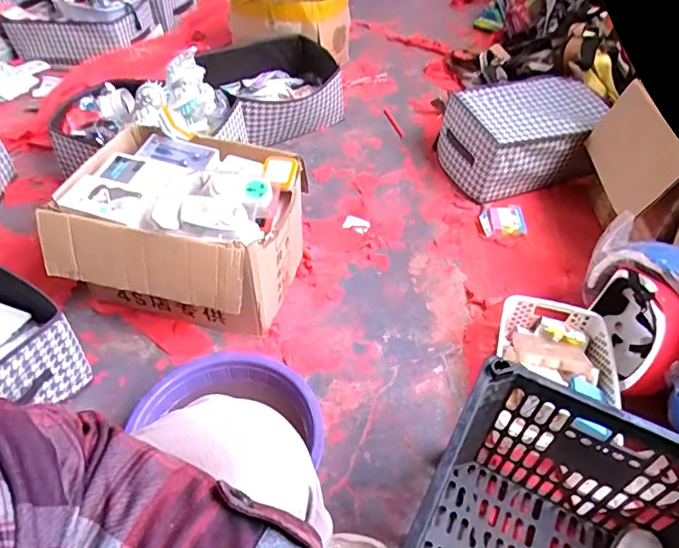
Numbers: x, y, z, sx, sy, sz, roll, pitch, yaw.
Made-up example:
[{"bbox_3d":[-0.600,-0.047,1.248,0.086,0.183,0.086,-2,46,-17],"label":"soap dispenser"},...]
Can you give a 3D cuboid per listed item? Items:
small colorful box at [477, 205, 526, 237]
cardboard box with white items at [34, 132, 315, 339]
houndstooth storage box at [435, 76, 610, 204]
[{"bbox_3d":[0.411,-0.135,1.245,0.117,0.021,0.105,-3,45,-4],"label":"small colorful box"},{"bbox_3d":[-0.296,-0.066,0.983,0.398,0.301,0.326,9,46,8],"label":"cardboard box with white items"},{"bbox_3d":[0.505,-0.381,1.355,0.421,0.189,0.282,-11,47,-12],"label":"houndstooth storage box"}]

